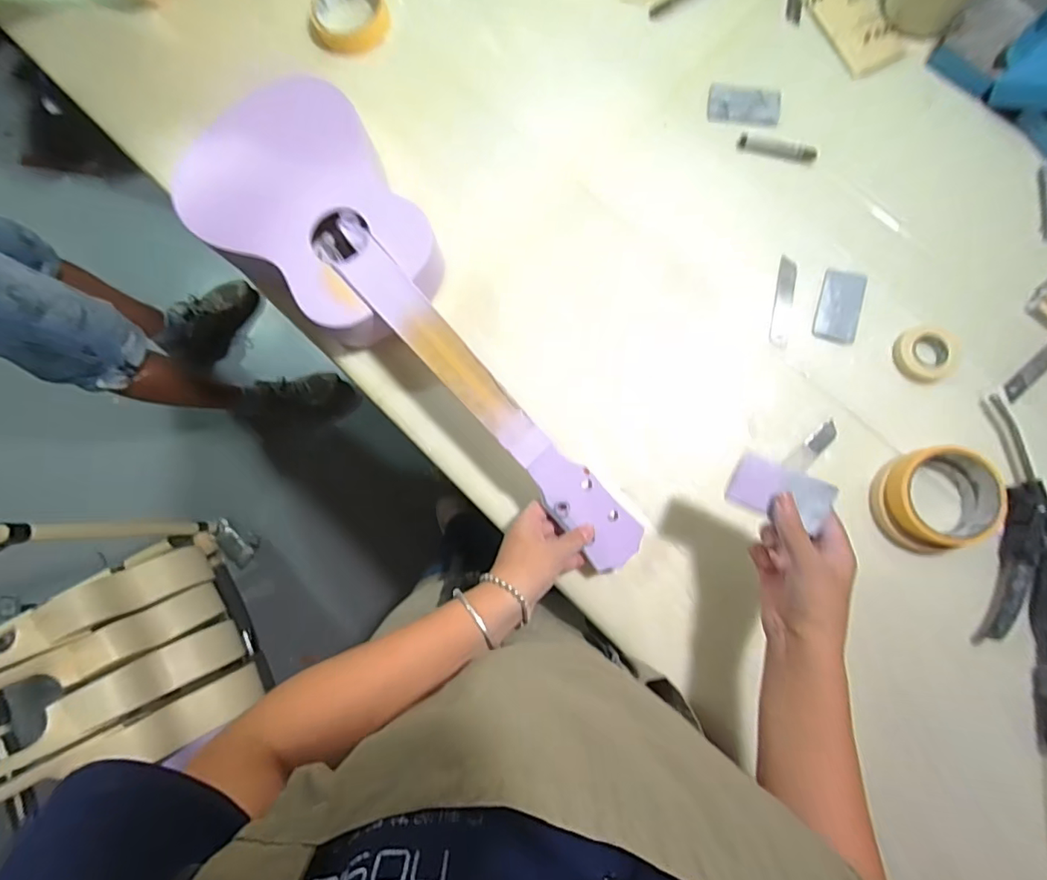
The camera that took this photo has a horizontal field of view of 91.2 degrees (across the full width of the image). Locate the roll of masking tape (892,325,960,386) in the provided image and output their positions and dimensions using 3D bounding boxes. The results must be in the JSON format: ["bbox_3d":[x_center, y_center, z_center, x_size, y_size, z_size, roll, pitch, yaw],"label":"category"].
[{"bbox_3d":[0.402,-0.086,0.512,0.063,0.019,0.057,-20,80,0],"label":"roll of masking tape"}]

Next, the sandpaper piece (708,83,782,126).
[{"bbox_3d":[0.249,-0.378,0.576,0.079,0.004,0.049,8,81,4],"label":"sandpaper piece"}]

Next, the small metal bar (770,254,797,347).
[{"bbox_3d":[0.276,-0.146,0.544,0.018,0.006,0.095,9,84,14],"label":"small metal bar"}]

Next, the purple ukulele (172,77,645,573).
[{"bbox_3d":[-0.094,-0.101,0.503,0.172,0.066,0.561,-42,87,-2],"label":"purple ukulele"}]

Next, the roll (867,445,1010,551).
[{"bbox_3d":[0.383,0.056,0.480,0.092,0.045,0.095,-10,80,1],"label":"roll"}]

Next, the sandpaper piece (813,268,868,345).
[{"bbox_3d":[0.333,-0.140,0.536,0.045,0.004,0.077,13,82,5],"label":"sandpaper piece"}]

